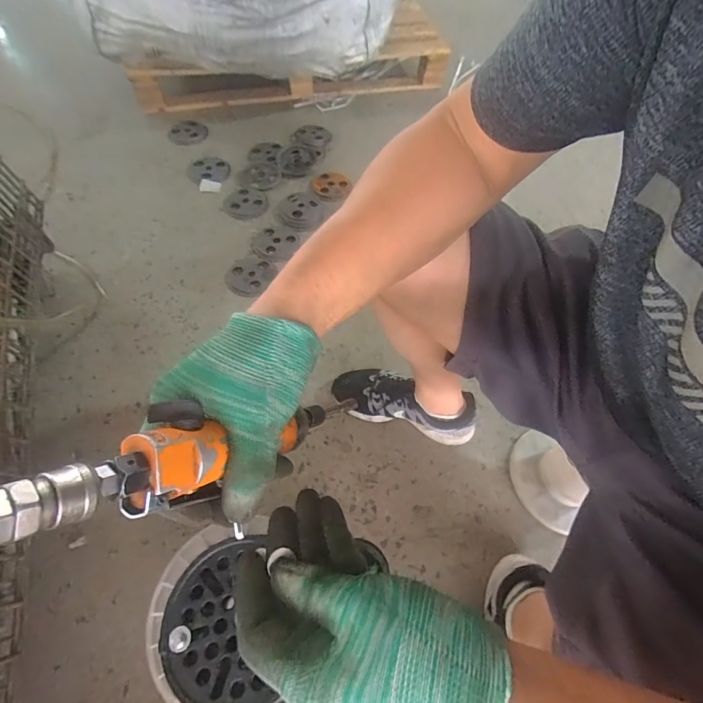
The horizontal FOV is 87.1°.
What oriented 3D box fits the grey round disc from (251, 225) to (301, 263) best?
[{"bbox_3d":[-0.204,-0.292,0.987,0.120,0.014,0.122,2,60,-3],"label":"grey round disc"}]

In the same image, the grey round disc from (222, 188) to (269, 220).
[{"bbox_3d":[-0.298,-0.422,1.055,0.124,0.014,0.123,2,60,-3],"label":"grey round disc"}]

